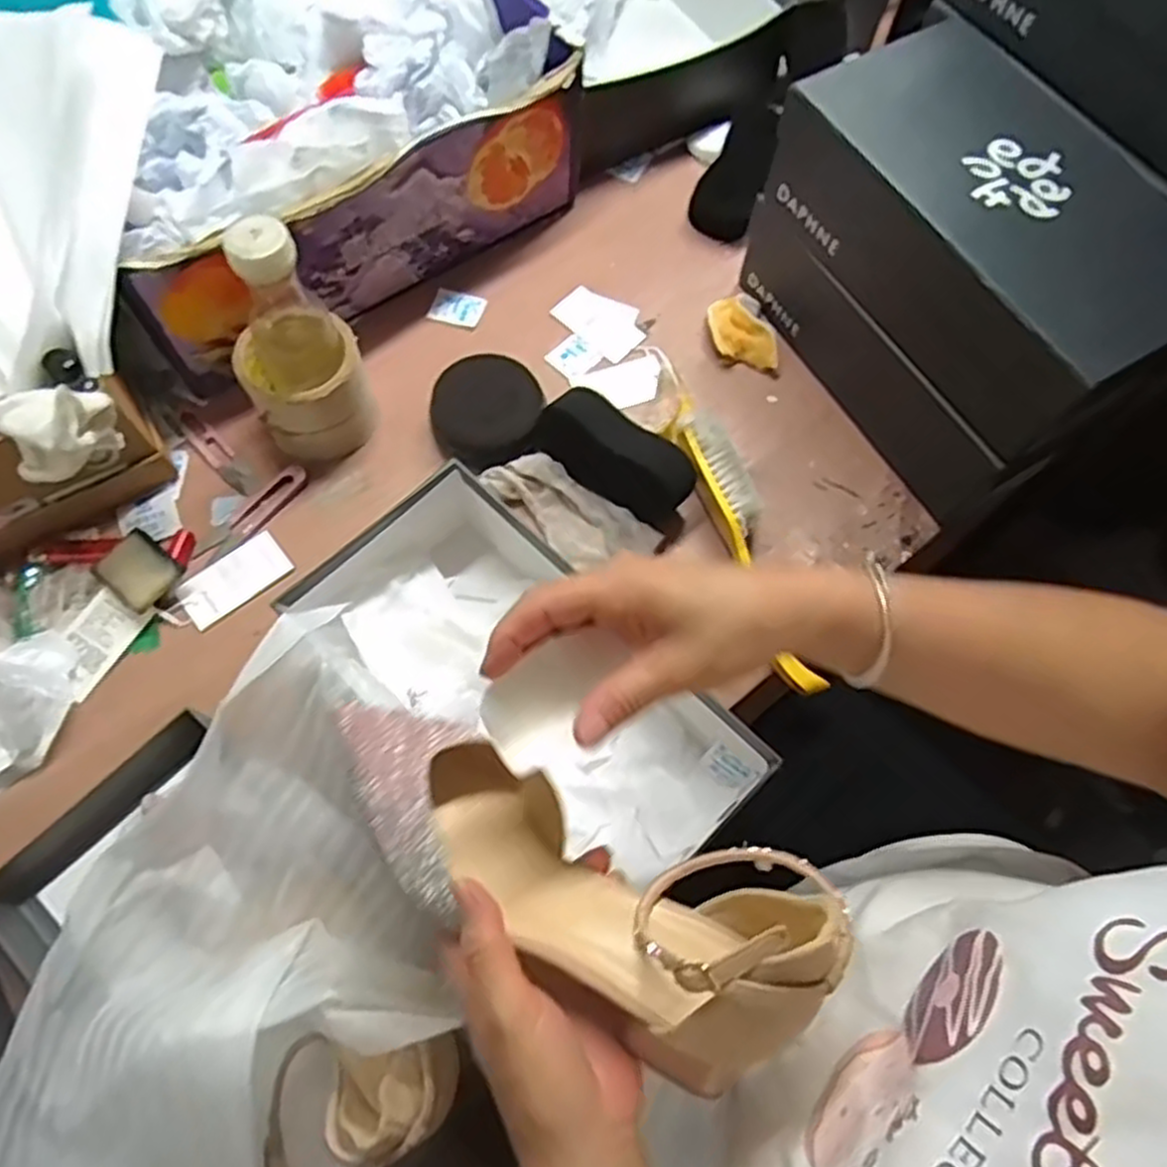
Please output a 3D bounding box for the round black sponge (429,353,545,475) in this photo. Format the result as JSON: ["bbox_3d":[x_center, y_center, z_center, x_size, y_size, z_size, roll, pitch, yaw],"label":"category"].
[{"bbox_3d":[-0.079,-0.140,0.642,0.088,0.040,0.086,1,68,-3],"label":"round black sponge"}]

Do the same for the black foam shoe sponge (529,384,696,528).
[{"bbox_3d":[0.026,-0.099,0.611,0.123,0.059,0.046,33,70,10],"label":"black foam shoe sponge"}]

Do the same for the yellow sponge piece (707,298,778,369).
[{"bbox_3d":[0.136,-0.220,0.686,0.039,0.028,0.079,-27,72,-13],"label":"yellow sponge piece"}]

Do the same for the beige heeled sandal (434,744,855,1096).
[{"bbox_3d":[0.005,0.132,0.351,0.214,0.069,0.089,16,64,39],"label":"beige heeled sandal"}]

